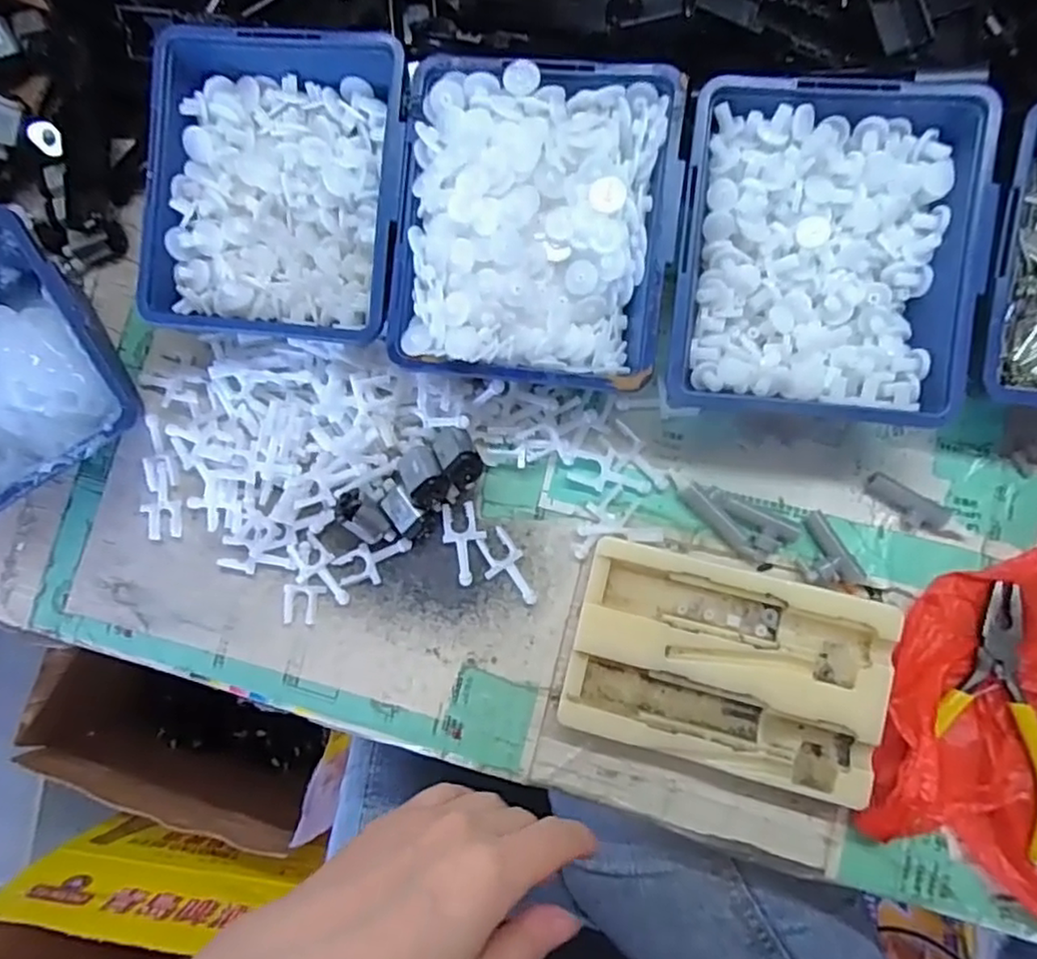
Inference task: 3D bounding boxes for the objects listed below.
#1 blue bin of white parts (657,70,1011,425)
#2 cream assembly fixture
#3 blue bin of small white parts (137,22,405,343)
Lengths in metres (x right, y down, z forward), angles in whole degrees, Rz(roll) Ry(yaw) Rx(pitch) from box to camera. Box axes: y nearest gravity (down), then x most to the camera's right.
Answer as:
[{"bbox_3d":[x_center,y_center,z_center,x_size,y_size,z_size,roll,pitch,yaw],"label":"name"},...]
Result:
[{"bbox_3d":[0.134,-0.097,0.291,0.120,0.061,0.135,5,84,6],"label":"blue bin of white parts"},{"bbox_3d":[0.095,0.086,0.298,0.136,0.020,0.088,14,85,7],"label":"cream assembly fixture"},{"bbox_3d":[-0.116,-0.142,0.318,0.124,0.045,0.138,5,84,6],"label":"blue bin of small white parts"}]

